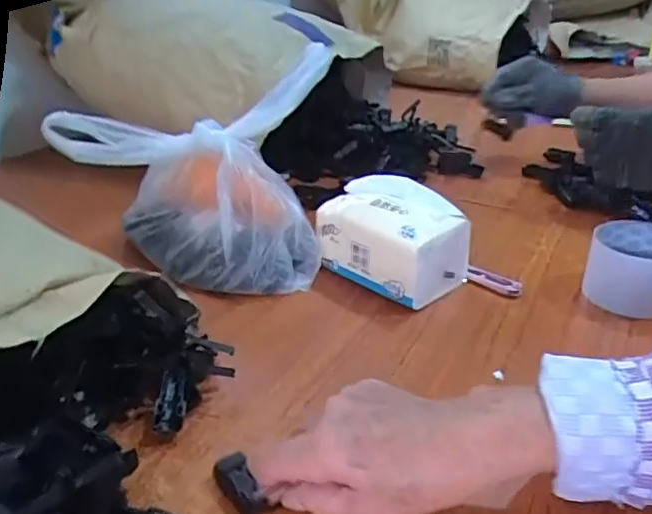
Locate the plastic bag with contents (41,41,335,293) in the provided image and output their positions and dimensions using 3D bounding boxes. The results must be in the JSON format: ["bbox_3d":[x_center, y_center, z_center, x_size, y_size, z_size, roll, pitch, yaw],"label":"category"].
[{"bbox_3d":[-0.129,-0.093,0.608,0.267,0.195,0.166,10,30,18],"label":"plastic bag with contents"}]

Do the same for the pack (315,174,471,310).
[{"bbox_3d":[0.070,-0.022,0.578,0.102,0.090,0.134,-24,37,-38],"label":"pack"}]

